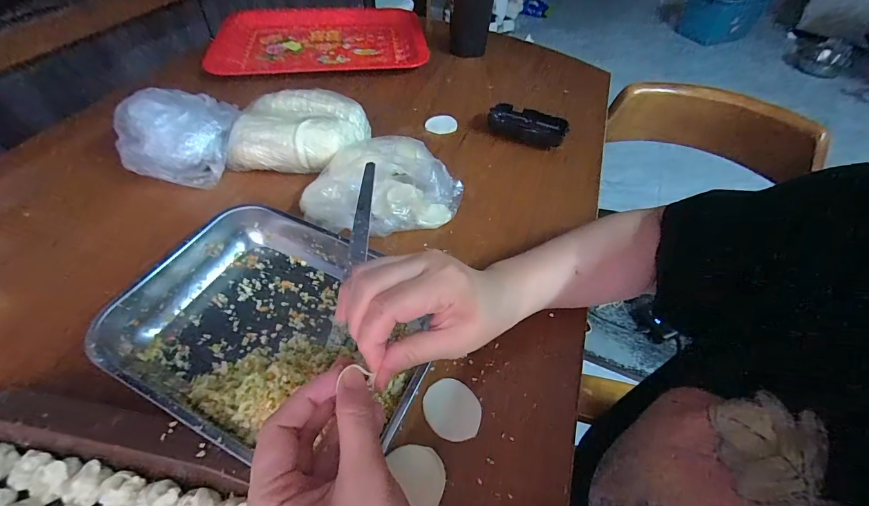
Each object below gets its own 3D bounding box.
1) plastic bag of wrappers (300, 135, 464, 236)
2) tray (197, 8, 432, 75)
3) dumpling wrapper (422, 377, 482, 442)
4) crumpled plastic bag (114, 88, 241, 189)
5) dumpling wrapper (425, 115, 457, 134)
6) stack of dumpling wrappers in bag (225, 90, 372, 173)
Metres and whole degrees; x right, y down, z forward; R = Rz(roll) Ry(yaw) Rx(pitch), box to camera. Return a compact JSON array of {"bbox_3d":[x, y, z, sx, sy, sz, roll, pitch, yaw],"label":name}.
[{"bbox_3d":[-0.056,-0.084,0.434,0.185,0.064,0.129,-7,51,-10],"label":"plastic bag of wrappers"},{"bbox_3d":[-0.207,-0.407,0.721,0.368,0.029,0.260,-2,51,-4],"label":"tray"},{"bbox_3d":[0.015,0.125,0.307,0.048,0.004,0.042,39,58,25],"label":"dumpling wrapper"},{"bbox_3d":[-0.303,-0.148,0.460,0.115,0.073,0.124,5,50,0],"label":"crumpled plastic bag"},{"bbox_3d":[0.011,-0.189,0.561,0.047,0.005,0.037,-4,63,-7],"label":"dumpling wrapper"},{"bbox_3d":[-0.167,-0.150,0.485,0.156,0.065,0.112,8,50,3],"label":"stack of dumpling wrappers in bag"}]

